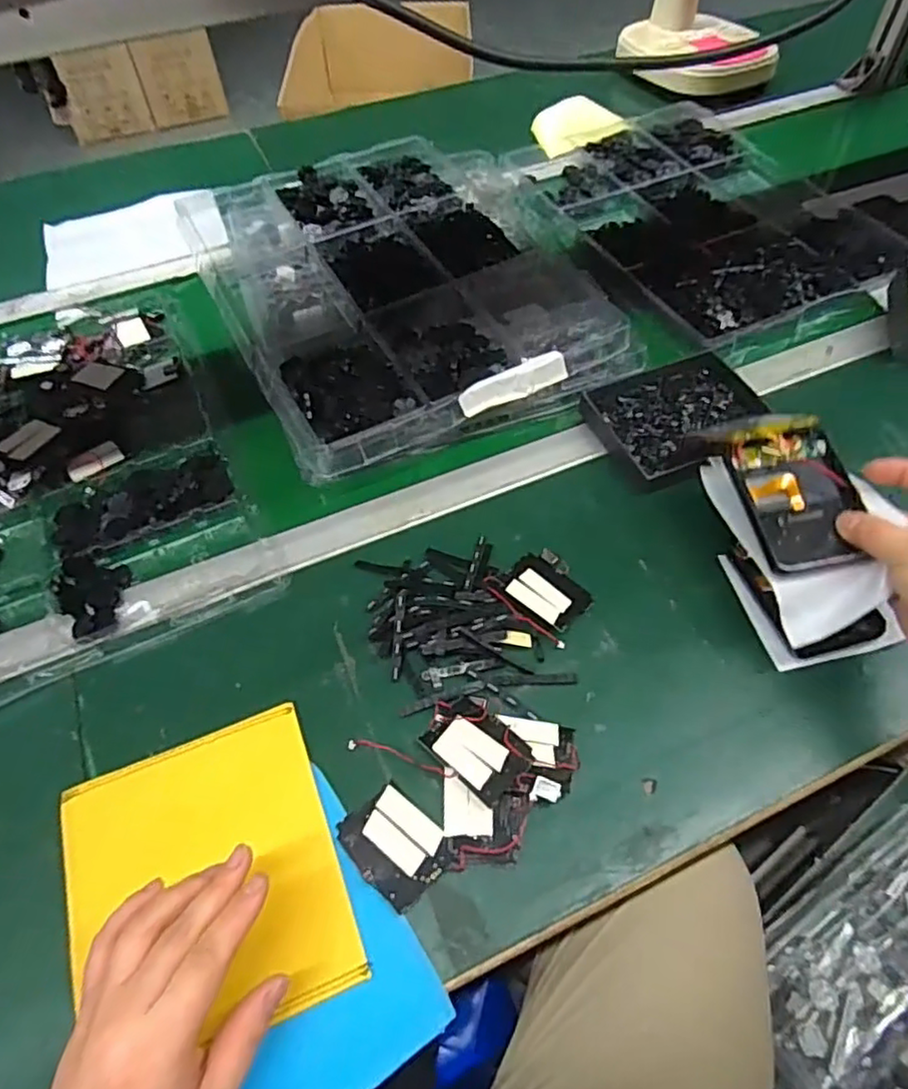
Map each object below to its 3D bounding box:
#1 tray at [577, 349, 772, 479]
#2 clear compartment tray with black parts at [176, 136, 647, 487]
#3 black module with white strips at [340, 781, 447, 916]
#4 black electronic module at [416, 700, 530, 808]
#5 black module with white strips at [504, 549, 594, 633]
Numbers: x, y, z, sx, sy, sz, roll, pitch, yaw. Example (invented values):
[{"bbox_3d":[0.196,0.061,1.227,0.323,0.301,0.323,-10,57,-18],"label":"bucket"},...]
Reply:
[{"bbox_3d":[0.204,-0.118,0.580,0.147,0.018,0.119,-22,58,-11],"label":"tray"},{"bbox_3d":[-0.060,-0.292,0.684,0.354,0.054,0.467,-23,58,-12],"label":"clear compartment tray with black parts"},{"bbox_3d":[-0.036,0.181,0.395,0.062,0.004,0.050,35,65,24],"label":"black module with white strips"},{"bbox_3d":[0.014,0.131,0.425,0.068,0.006,0.046,37,65,24],"label":"black electronic module"},{"bbox_3d":[0.070,0.034,0.490,0.059,0.018,0.061,-40,63,-21],"label":"black module with white strips"}]

